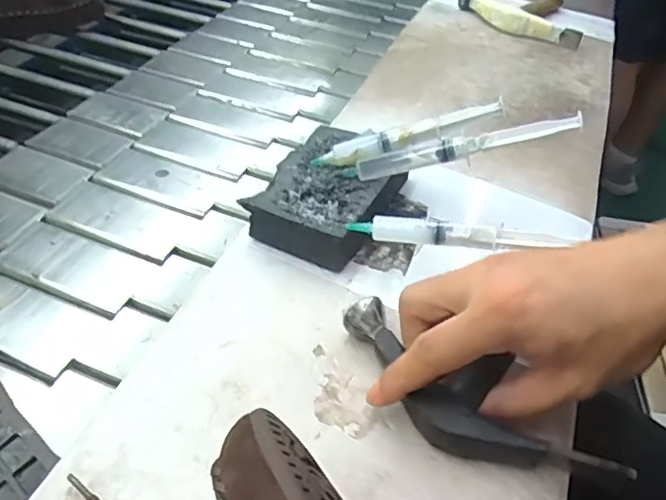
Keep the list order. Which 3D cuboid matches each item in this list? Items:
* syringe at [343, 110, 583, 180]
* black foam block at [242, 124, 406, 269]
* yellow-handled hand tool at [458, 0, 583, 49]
[{"bbox_3d":[0.091,-0.076,0.419,0.166,0.016,0.018,-11,40,17],"label":"syringe"},{"bbox_3d":[0.002,-0.044,0.447,0.089,0.036,0.125,23,48,17],"label":"black foam block"},{"bbox_3d":[0.241,-0.310,0.770,0.178,0.032,0.033,34,51,26],"label":"yellow-handled hand tool"}]

